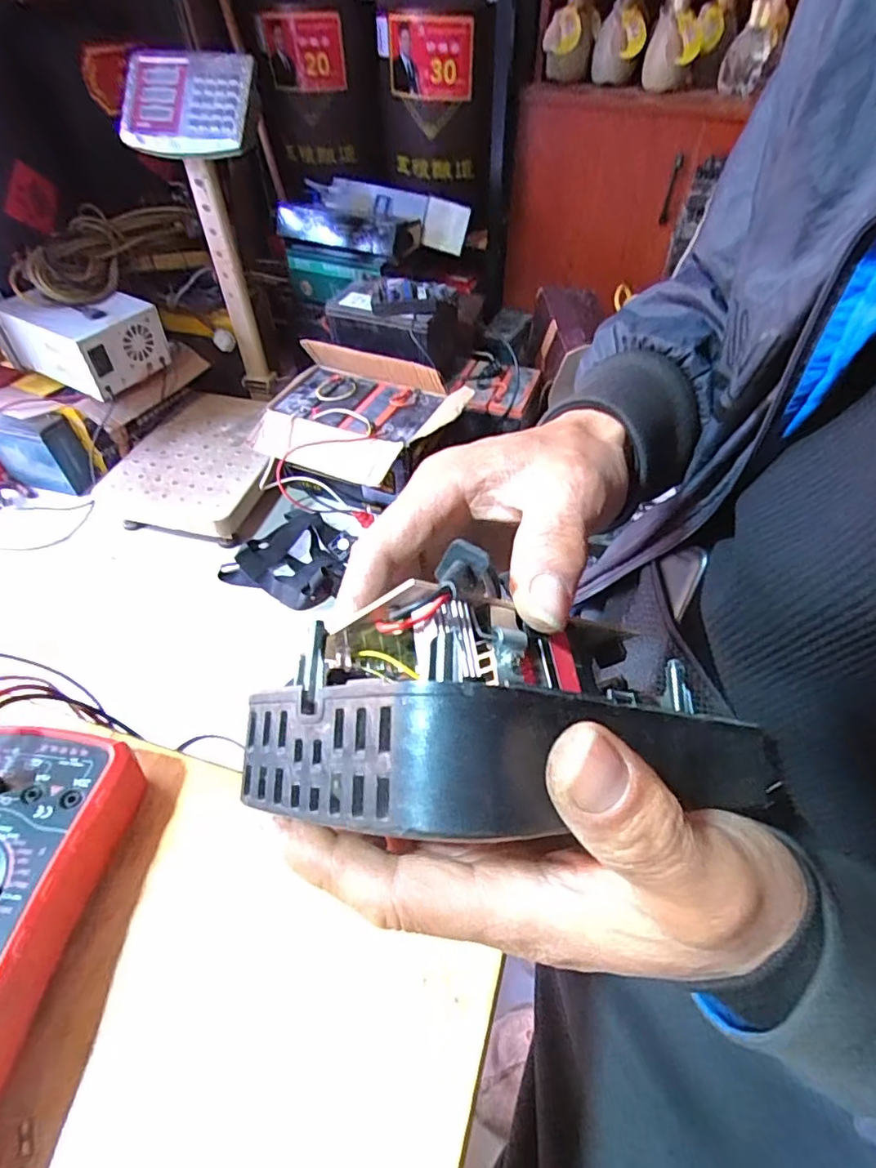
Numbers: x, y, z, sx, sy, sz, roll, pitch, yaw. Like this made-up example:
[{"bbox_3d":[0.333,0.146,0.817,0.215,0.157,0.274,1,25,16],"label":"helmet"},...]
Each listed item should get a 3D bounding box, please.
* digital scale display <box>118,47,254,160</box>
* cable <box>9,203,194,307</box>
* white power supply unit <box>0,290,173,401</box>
[{"bbox_3d":[-0.436,-0.819,0.976,0.236,0.146,0.051,8,26,7],"label":"digital scale display"},{"bbox_3d":[-0.694,-0.693,1.194,0.129,0.134,0.381,33,57,25],"label":"cable"},{"bbox_3d":[-0.734,-0.525,1.193,0.234,0.152,0.201,24,54,19],"label":"white power supply unit"}]

